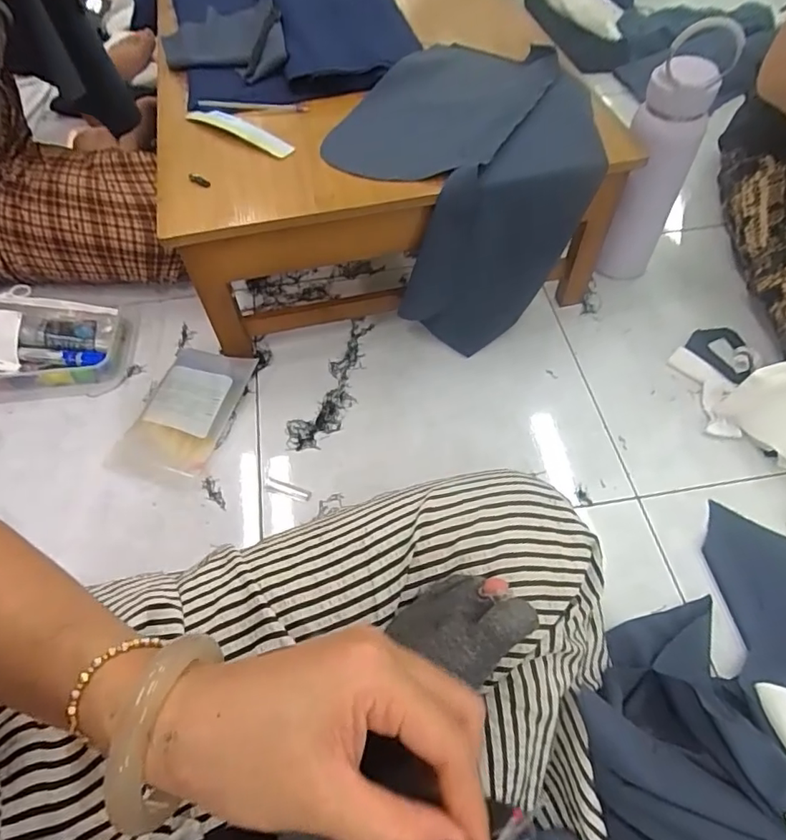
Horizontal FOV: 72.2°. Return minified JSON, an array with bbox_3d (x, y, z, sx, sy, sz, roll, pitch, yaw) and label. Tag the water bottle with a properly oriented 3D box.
[{"bbox_3d":[0.308,-0.294,0.639,0.072,0.285,0.062,21,61,16],"label":"water bottle"}]

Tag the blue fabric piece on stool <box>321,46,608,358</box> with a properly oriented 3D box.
[{"bbox_3d":[0.085,-0.271,0.676,0.291,0.223,0.286,-27,60,-14],"label":"blue fabric piece on stool"}]

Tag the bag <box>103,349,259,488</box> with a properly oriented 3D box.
[{"bbox_3d":[-0.247,-0.008,0.641,0.111,0.024,0.175,14,59,12],"label":"bag"}]

